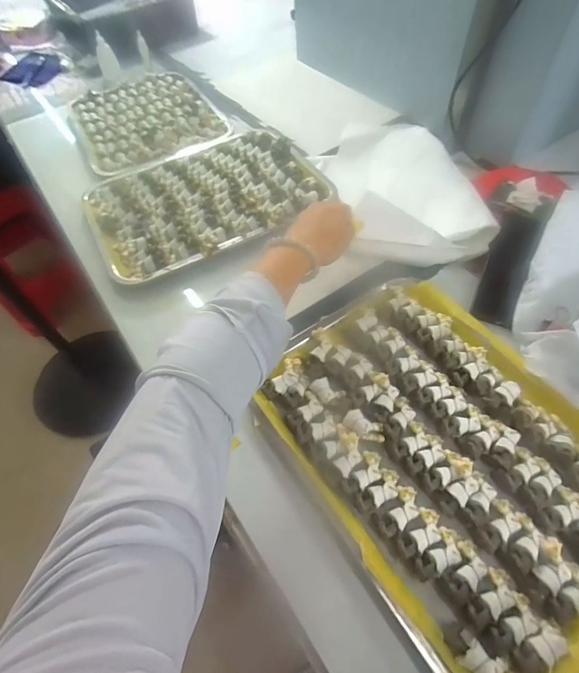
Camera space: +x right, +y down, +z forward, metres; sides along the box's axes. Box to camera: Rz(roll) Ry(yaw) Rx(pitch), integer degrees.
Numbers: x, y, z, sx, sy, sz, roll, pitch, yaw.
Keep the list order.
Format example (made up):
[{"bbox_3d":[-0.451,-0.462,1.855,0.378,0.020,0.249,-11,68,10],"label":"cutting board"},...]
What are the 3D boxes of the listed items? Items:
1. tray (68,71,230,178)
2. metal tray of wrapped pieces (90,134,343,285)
[{"bbox_3d":[-0.286,-0.435,0.773,0.261,0.052,0.344,-26,59,-13],"label":"tray"},{"bbox_3d":[-0.128,-0.216,0.605,0.343,0.031,0.260,-29,60,-15],"label":"metal tray of wrapped pieces"}]

